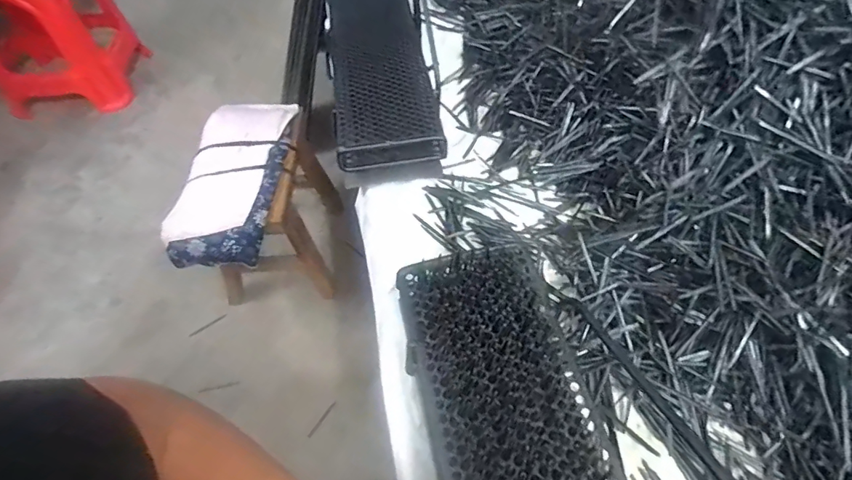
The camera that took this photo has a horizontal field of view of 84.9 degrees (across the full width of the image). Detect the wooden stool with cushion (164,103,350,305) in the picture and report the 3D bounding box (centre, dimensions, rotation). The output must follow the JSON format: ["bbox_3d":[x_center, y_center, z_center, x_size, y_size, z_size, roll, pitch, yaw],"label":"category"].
[{"bbox_3d":[-0.371,-0.053,1.078,0.253,0.352,0.381,0,54,1],"label":"wooden stool with cushion"}]

